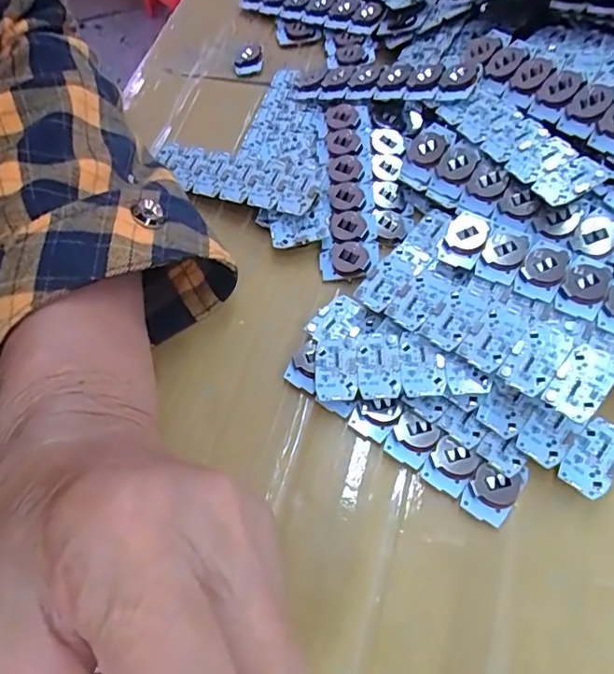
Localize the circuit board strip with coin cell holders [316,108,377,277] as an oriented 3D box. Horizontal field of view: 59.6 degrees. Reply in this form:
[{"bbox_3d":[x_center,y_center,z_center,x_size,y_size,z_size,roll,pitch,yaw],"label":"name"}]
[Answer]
[{"bbox_3d":[0.020,-0.079,0.281,0.027,0.014,0.105,-3,61,5],"label":"circuit board strip with coin cell holders"}]

